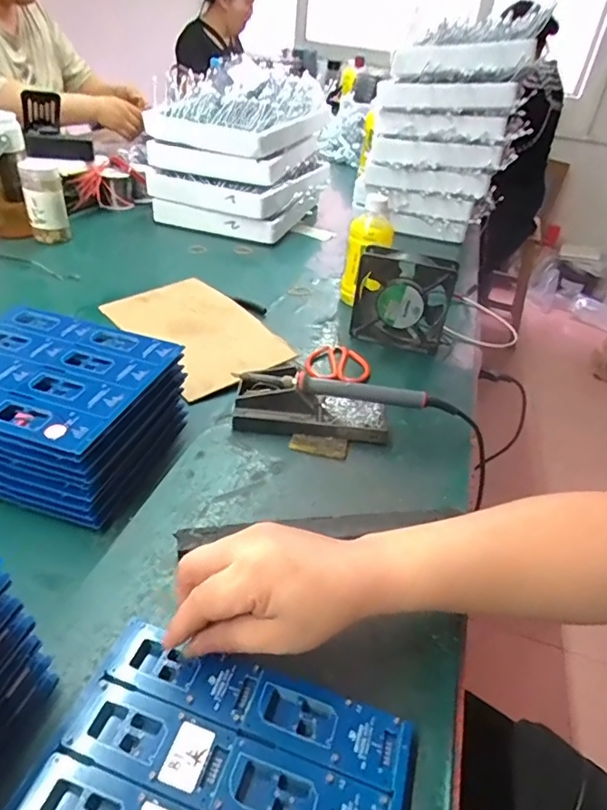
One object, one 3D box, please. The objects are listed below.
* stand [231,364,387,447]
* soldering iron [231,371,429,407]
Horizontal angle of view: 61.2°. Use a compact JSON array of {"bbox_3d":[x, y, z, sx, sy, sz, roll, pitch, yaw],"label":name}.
[{"bbox_3d":[0.009,0.006,0.533,0.158,0.045,0.062,8,36,0],"label":"stand"},{"bbox_3d":[0.029,-0.018,0.530,0.196,0.020,0.017,7,36,-1],"label":"soldering iron"}]

